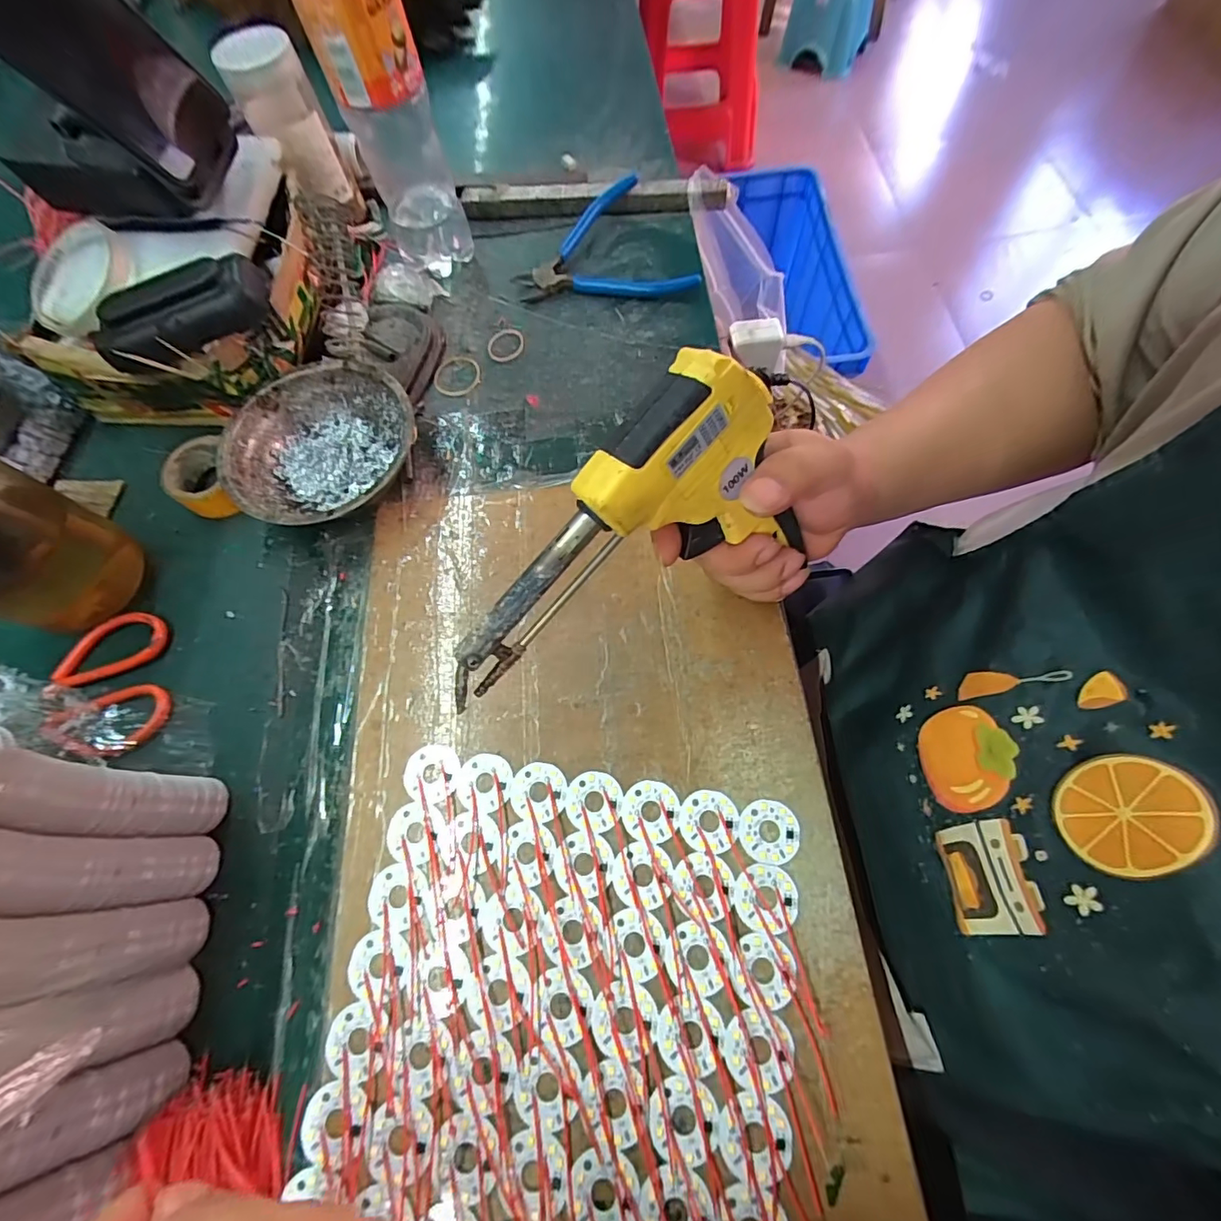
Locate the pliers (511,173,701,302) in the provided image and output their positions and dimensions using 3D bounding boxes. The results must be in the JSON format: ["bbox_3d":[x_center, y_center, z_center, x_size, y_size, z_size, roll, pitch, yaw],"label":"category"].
[{"bbox_3d":[-0.005,-0.312,0.437,0.145,0.027,0.121,-2,67,2],"label":"pliers"}]

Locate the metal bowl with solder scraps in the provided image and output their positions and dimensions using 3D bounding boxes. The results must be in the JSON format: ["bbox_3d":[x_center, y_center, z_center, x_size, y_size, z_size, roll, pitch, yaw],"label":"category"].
[{"bbox_3d":[-0.193,-0.107,0.358,0.123,0.043,0.121,-1,67,2],"label":"metal bowl with solder scraps"}]

